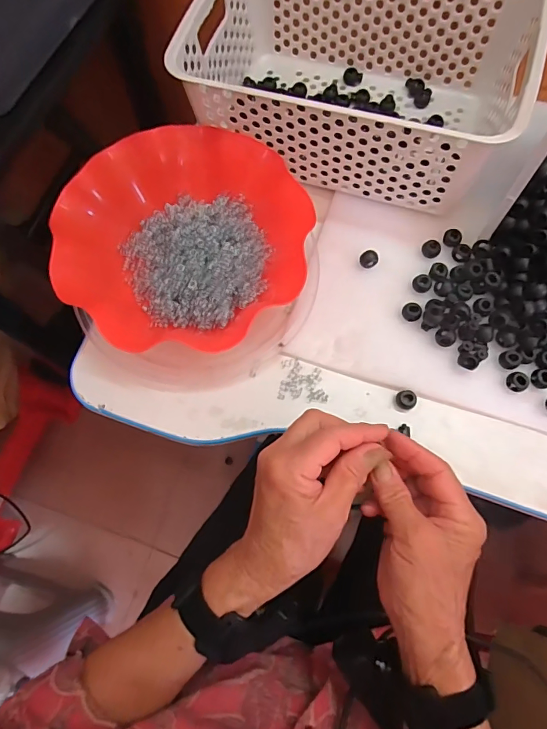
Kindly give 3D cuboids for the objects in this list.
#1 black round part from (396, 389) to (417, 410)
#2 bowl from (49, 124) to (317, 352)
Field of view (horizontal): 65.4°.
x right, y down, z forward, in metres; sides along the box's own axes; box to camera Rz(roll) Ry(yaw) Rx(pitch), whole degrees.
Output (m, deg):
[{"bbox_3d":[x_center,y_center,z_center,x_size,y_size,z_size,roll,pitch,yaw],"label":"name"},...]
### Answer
[{"bbox_3d":[0.120,0.031,0.382,0.015,0.008,0.018,-31,74,-10],"label":"black round part"},{"bbox_3d":[-0.083,-0.116,0.399,0.213,0.069,0.202,0,72,0],"label":"bowl"}]

